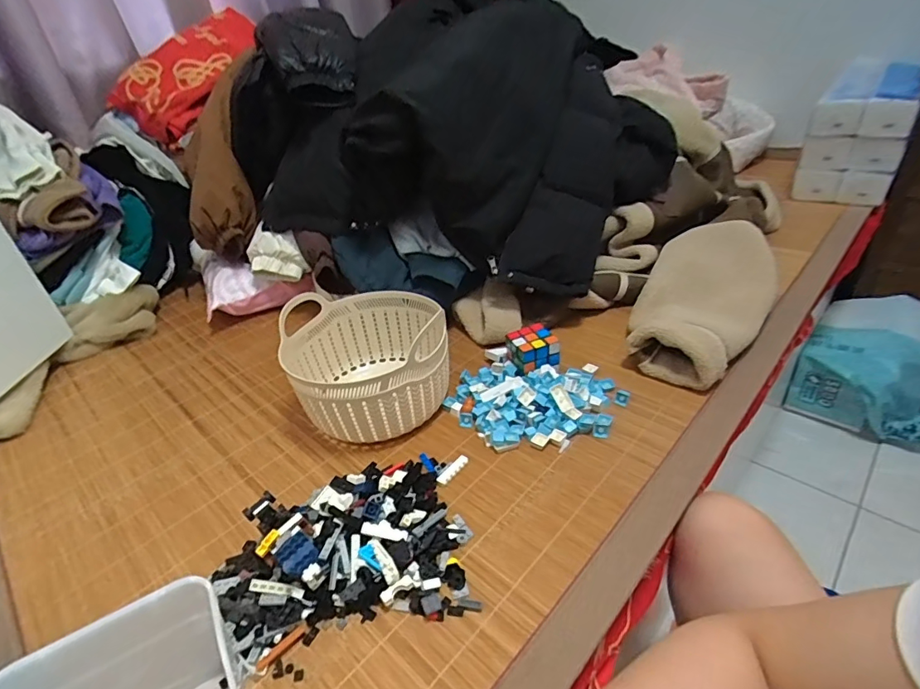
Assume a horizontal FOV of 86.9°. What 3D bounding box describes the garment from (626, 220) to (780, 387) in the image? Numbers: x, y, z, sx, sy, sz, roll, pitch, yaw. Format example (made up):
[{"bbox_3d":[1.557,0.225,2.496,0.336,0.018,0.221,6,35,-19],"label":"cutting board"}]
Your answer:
[{"bbox_3d":[0.389,-0.083,0.776,0.171,0.099,0.386,18,41,32],"label":"garment"}]

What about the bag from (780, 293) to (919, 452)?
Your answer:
[{"bbox_3d":[1.048,0.074,1.133,0.345,0.199,0.392,-31,41,-31],"label":"bag"}]

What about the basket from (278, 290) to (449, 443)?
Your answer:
[{"bbox_3d":[-0.124,0.030,0.684,0.214,0.125,0.226,-17,35,-15],"label":"basket"}]

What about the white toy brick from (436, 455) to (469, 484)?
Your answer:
[{"bbox_3d":[-0.008,0.151,0.585,0.014,0.008,0.046,23,44,37],"label":"white toy brick"}]

